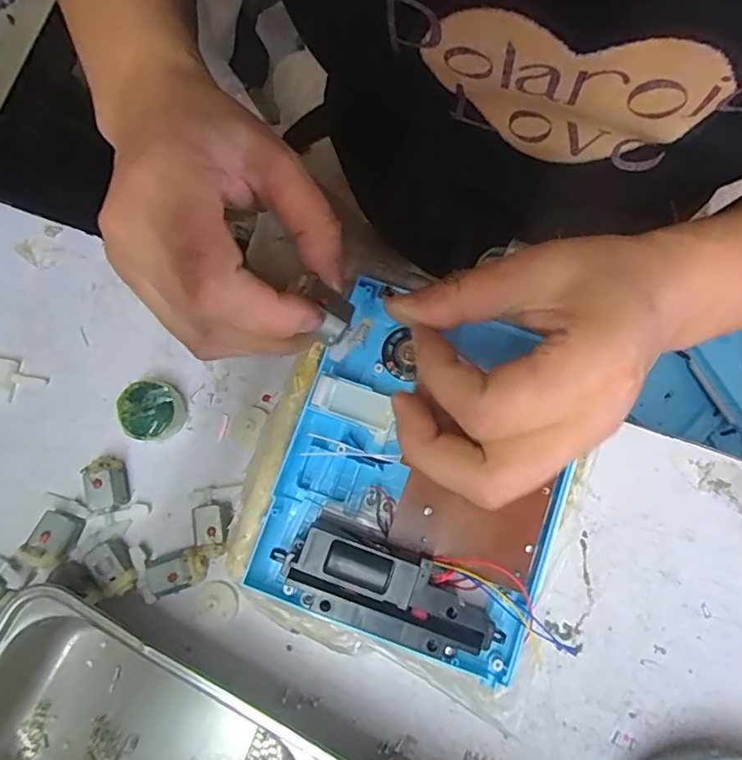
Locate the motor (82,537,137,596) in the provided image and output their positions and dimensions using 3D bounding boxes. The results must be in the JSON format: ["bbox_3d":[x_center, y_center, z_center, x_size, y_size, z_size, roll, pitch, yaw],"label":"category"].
[{"bbox_3d":[-0.137,0.099,0.282,0.019,0.013,0.028,-35,81,-6],"label":"motor"}]

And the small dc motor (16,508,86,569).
[{"bbox_3d":[-0.169,0.085,0.284,0.019,0.018,0.029,17,80,4],"label":"small dc motor"}]

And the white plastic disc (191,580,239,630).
[{"bbox_3d":[-0.083,0.120,0.284,0.023,0.005,0.022,0,79,1],"label":"white plastic disc"}]

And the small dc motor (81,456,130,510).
[{"bbox_3d":[-0.143,0.056,0.292,0.021,0.015,0.027,-12,80,-2],"label":"small dc motor"}]

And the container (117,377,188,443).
[{"bbox_3d":[-0.123,0.017,0.299,0.032,0.016,0.033,0,79,1],"label":"container"}]

